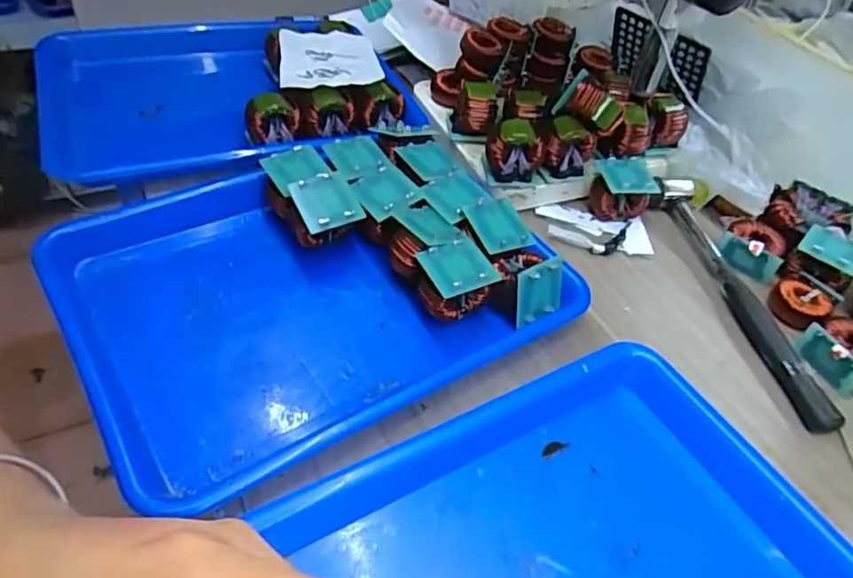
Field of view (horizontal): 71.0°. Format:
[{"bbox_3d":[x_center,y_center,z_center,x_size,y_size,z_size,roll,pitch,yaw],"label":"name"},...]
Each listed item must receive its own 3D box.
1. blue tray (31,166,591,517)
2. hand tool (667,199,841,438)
[{"bbox_3d":[-0.079,-0.008,0.437,0.326,0.035,0.256,-24,55,-28],"label":"blue tray"},{"bbox_3d":[0.257,0.006,0.488,0.022,0.019,0.240,-3,49,-9],"label":"hand tool"}]

